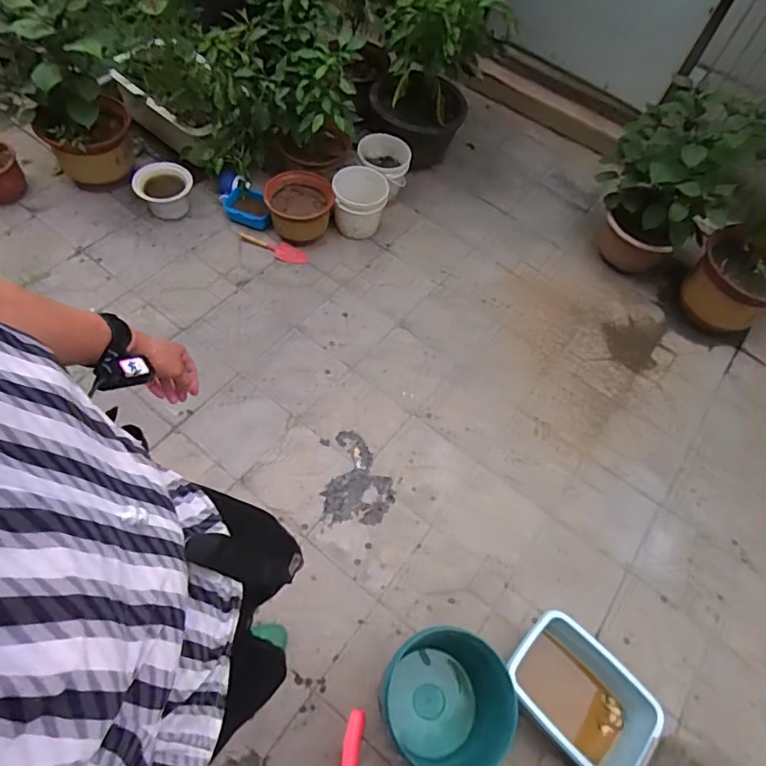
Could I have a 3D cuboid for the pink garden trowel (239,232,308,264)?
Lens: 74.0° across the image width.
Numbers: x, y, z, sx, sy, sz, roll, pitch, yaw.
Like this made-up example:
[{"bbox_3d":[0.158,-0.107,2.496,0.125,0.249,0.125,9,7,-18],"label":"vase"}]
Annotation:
[{"bbox_3d":[-0.397,-0.481,1.826,0.255,0.044,0.059,18,59,4],"label":"pink garden trowel"}]

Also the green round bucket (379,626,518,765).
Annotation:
[{"bbox_3d":[0.129,0.688,1.119,0.251,0.269,0.245,3,59,-5],"label":"green round bucket"}]

